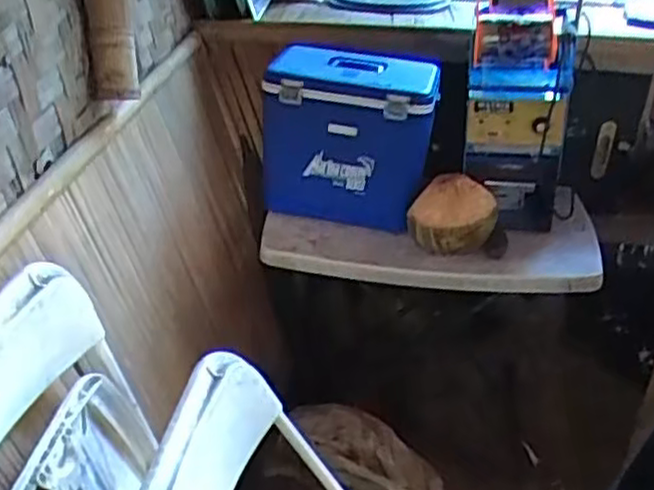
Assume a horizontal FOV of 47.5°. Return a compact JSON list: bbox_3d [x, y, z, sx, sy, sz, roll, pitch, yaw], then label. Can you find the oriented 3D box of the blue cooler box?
[{"bbox_3d":[0.054,-0.250,1.680,0.353,0.324,0.251,5,31,5],"label":"blue cooler box"}]

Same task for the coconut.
[{"bbox_3d":[0.264,-0.062,1.566,0.144,0.126,0.144,23,37,31],"label":"coconut"}]

